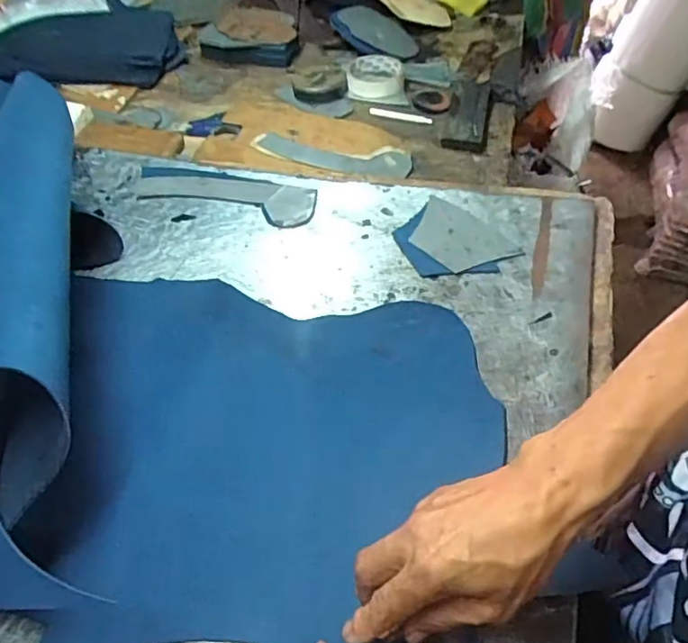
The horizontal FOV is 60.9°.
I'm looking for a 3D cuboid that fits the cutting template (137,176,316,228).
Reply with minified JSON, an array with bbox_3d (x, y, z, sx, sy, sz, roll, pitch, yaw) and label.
[{"bbox_3d":[-0.142,-0.148,0.687,0.217,0.006,0.061,11,58,13],"label":"cutting template"}]

